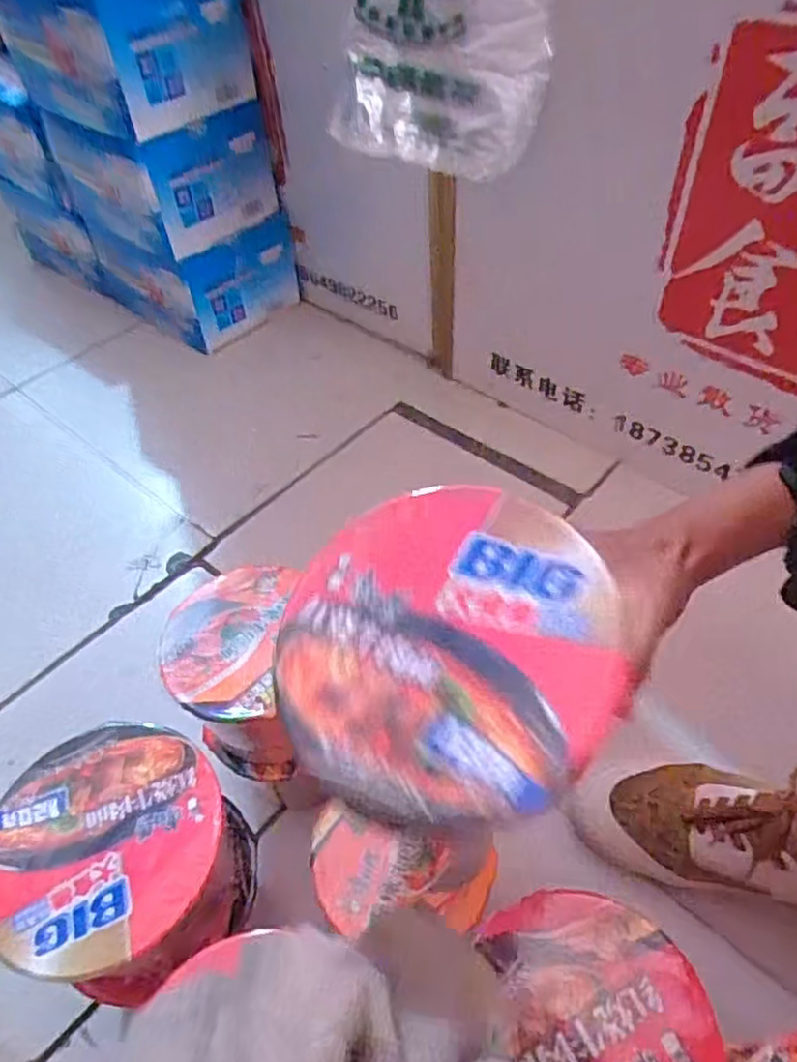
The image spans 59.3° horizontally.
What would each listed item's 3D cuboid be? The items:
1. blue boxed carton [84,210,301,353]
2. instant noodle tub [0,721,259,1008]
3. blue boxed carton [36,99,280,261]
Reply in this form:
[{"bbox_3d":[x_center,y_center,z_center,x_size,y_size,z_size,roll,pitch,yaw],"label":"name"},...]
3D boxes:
[{"bbox_3d":[-0.335,-0.449,1.177,0.273,0.154,0.226,35,60,28],"label":"blue boxed carton"},{"bbox_3d":[-0.181,0.221,0.470,0.132,0.117,0.137,-2,50,3],"label":"instant noodle tub"},{"bbox_3d":[-0.359,-0.553,1.056,0.257,0.155,0.212,30,58,26],"label":"blue boxed carton"}]

